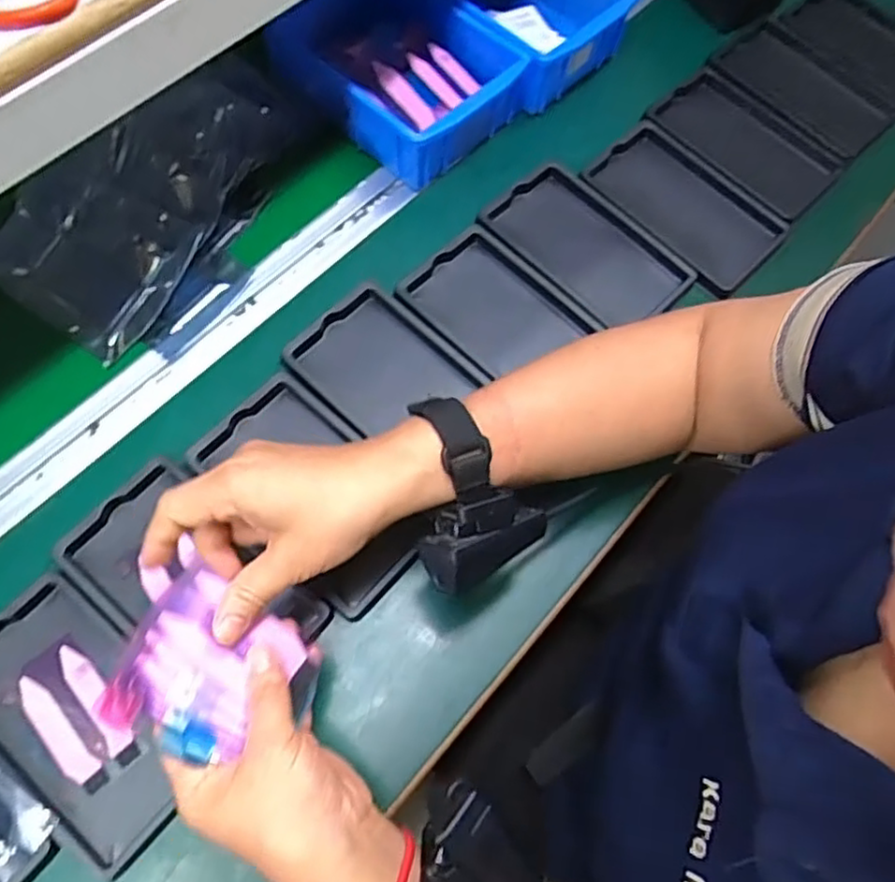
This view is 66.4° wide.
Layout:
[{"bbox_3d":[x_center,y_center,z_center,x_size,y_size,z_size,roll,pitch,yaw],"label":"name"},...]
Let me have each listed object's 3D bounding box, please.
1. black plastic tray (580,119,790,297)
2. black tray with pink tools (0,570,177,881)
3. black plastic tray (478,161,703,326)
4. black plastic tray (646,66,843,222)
[{"bbox_3d":[0.201,-0.201,0.574,0.103,0.014,0.158,-37,73,-16],"label":"black plastic tray"},{"bbox_3d":[-0.217,0.161,0.404,0.158,0.015,0.092,38,71,13],"label":"black tray with pink tools"},{"bbox_3d":[0.112,-0.157,0.549,0.158,0.007,0.096,41,71,14],"label":"black plastic tray"},{"bbox_3d":[0.264,-0.267,0.606,0.158,0.011,0.097,40,71,13],"label":"black plastic tray"}]

